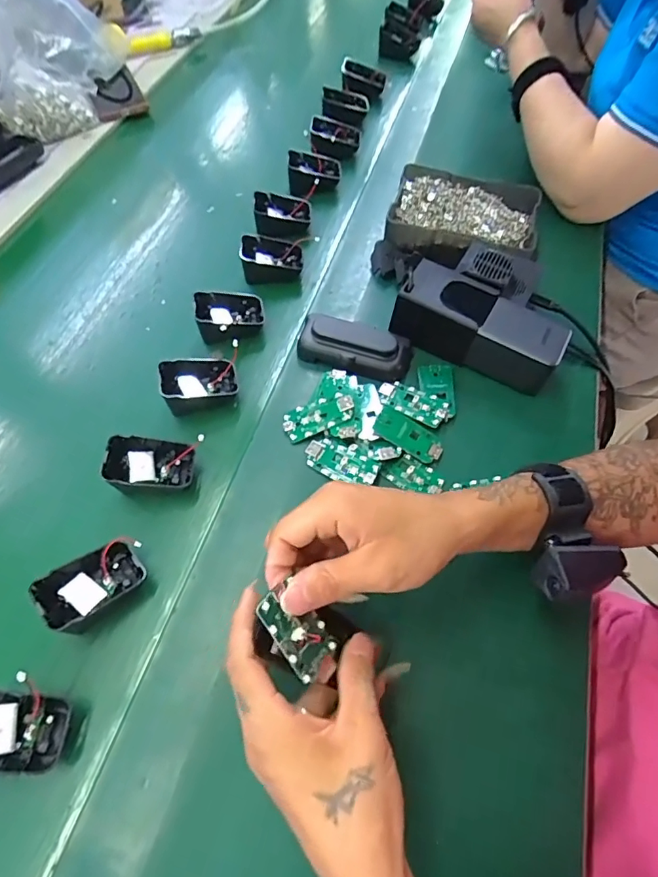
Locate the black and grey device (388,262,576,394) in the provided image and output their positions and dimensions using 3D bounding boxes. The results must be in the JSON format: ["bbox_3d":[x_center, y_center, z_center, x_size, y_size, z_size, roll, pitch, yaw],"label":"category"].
[{"bbox_3d":[0.143,-0.107,0.461,0.154,0.058,0.064,27,63,18],"label":"black and grey device"}]

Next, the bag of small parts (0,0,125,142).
[{"bbox_3d":[-0.382,-0.507,0.639,0.190,0.192,0.061,-18,59,-8],"label":"bag of small parts"}]

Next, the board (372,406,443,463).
[{"bbox_3d":[0.070,-0.003,0.427,0.062,0.004,0.032,35,61,7],"label":"board"}]

